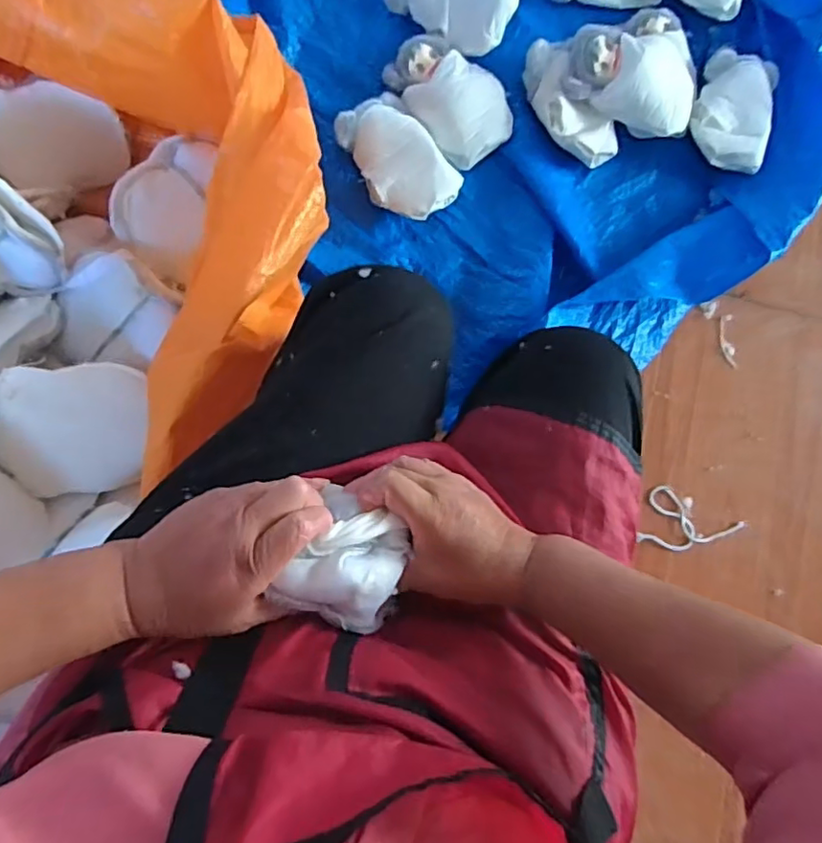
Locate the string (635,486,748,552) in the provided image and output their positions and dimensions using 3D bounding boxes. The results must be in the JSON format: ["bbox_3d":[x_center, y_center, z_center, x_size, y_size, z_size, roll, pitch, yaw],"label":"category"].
[{"bbox_3d":[0.406,0.159,0.879,0.136,0.017,0.086,26,94,3],"label":"string"}]

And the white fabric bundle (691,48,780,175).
[{"bbox_3d":[0.481,-0.463,0.892,0.113,0.057,0.175,15,82,-5],"label":"white fabric bundle"}]

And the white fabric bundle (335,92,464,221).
[{"bbox_3d":[-0.020,-0.365,0.834,0.118,0.058,0.179,-35,89,-9],"label":"white fabric bundle"}]

